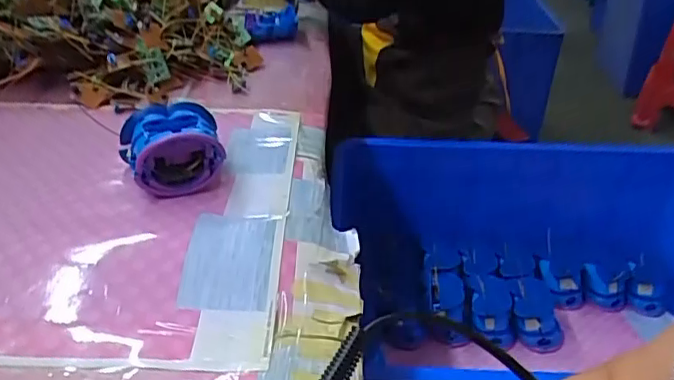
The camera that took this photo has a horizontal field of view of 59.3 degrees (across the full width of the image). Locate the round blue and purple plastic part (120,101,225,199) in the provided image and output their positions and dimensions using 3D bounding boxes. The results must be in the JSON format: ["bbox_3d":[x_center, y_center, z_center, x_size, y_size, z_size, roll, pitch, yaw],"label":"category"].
[{"bbox_3d":[-0.159,-0.041,0.570,0.088,0.062,0.079,-9,33,-16],"label":"round blue and purple plastic part"}]

